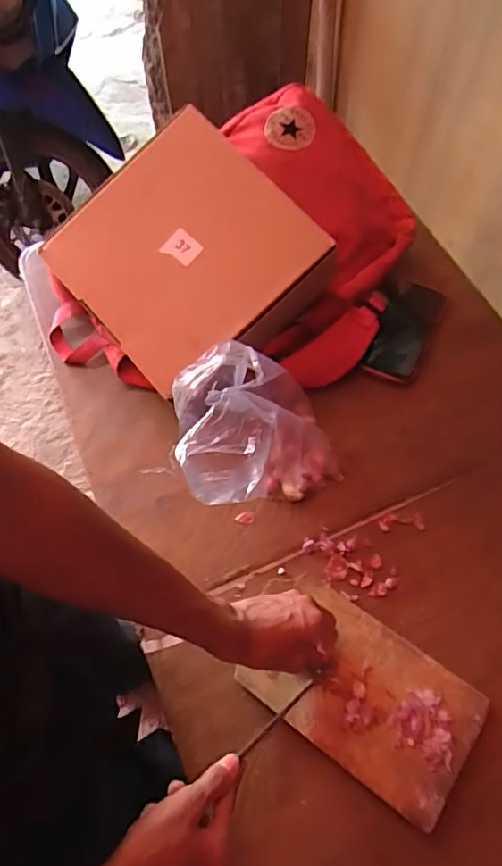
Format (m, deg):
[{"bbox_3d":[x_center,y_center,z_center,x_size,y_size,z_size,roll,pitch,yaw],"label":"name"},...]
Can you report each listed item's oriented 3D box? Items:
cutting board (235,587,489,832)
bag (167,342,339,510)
[{"bbox_3d":[0.117,0.263,0.541,0.205,0.018,0.133,33,72,16],"label":"cutting board"},{"bbox_3d":[0.008,-0.003,0.571,0.177,0.222,0.117,-25,67,-8],"label":"bag"}]

